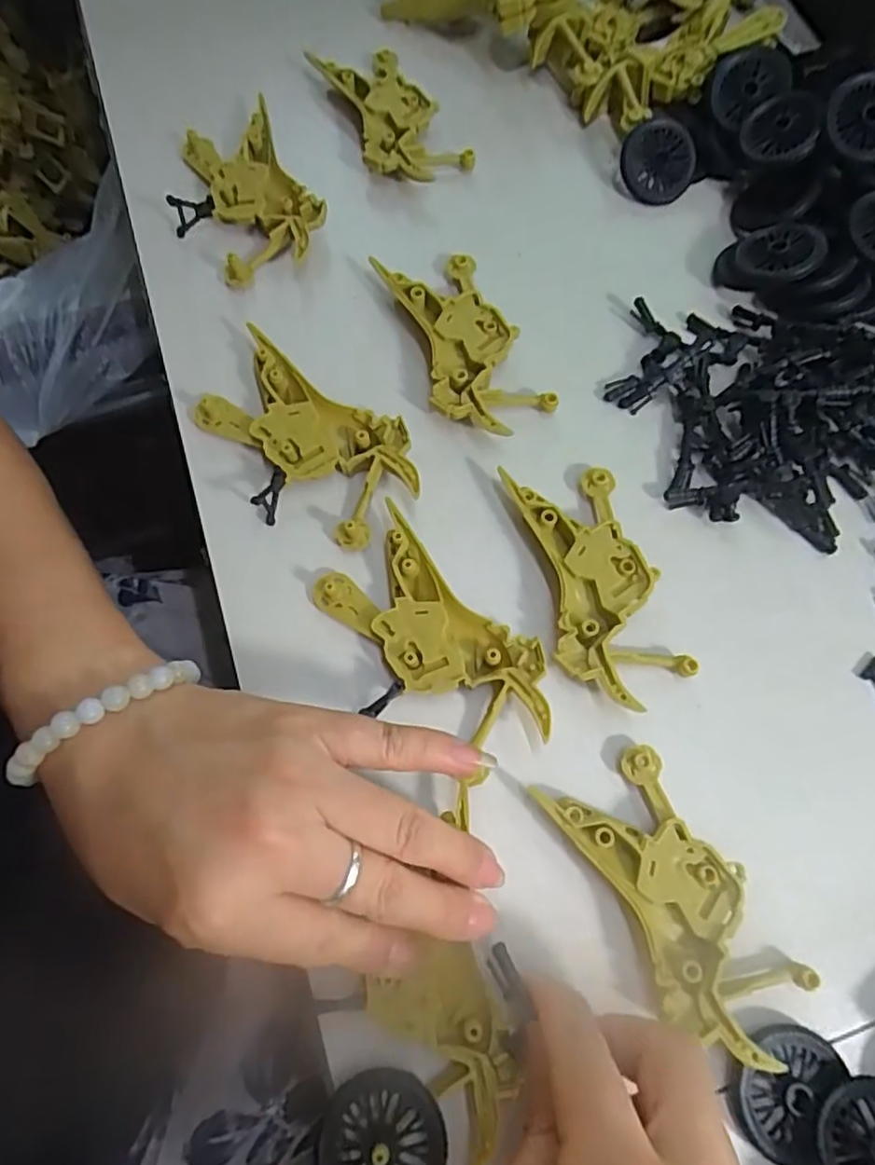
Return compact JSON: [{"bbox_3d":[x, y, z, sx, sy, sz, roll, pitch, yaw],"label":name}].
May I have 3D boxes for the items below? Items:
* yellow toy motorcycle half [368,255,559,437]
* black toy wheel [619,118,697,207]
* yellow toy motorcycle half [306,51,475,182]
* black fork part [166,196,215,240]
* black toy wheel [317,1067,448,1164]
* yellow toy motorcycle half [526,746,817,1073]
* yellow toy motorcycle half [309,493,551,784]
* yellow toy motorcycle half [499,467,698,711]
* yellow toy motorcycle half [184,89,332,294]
[{"bbox_3d":[0.011,-0.105,0.295,0.048,0.017,0.095,-23,73,-10],"label":"yellow toy motorcycle half"},{"bbox_3d":[0.109,-0.209,0.329,0.036,0.033,0.013,50,40,7],"label":"black toy wheel"},{"bbox_3d":[-0.028,-0.242,0.338,0.049,0.020,0.098,-27,73,-11],"label":"yellow toy motorcycle half"},{"bbox_3d":[-0.115,-0.174,0.310,0.020,0.021,0.007,-16,71,-12],"label":"black fork part"},{"bbox_3d":[-0.016,0.167,0.194,0.036,0.009,0.037,1,70,-2],"label":"black toy wheel"},{"bbox_3d":[0.080,0.106,0.226,0.046,0.013,0.097,-30,74,-12],"label":"yellow toy motorcycle half"},{"bbox_3d":[0.000,0.023,0.250,0.050,0.014,0.096,-35,75,-13],"label":"yellow toy motorcycle half"},{"bbox_3d":[0.061,0.001,0.261,0.047,0.013,0.096,-16,72,-8],"label":"yellow toy motorcycle half"},{"bbox_3d":[-0.087,-0.186,0.319,0.051,0.021,0.090,-19,72,-9],"label":"yellow toy motorcycle half"}]

